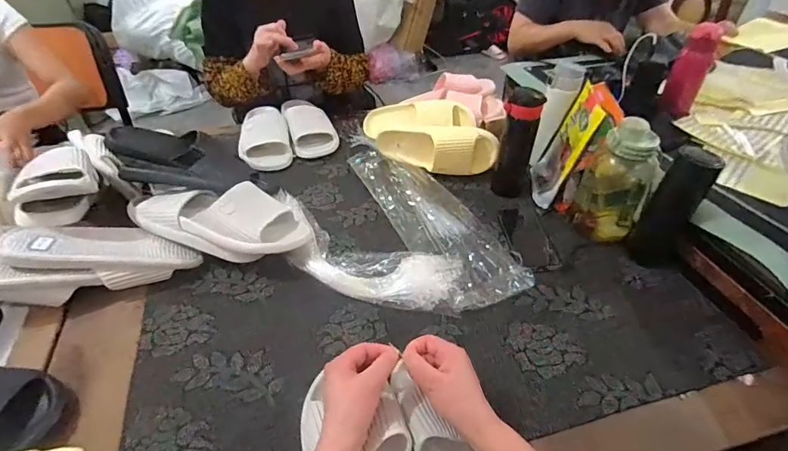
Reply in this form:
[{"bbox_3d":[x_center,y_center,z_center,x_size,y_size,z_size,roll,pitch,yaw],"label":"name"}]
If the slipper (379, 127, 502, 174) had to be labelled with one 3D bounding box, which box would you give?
[{"bbox_3d":[0.086,-0.165,0.919,0.262,0.086,0.080,15,43,17],"label":"slipper"}]

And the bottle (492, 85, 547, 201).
[{"bbox_3d":[0.237,-0.155,0.830,0.066,0.199,0.064,16,43,19],"label":"bottle"}]

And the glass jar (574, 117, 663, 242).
[{"bbox_3d":[0.389,-0.079,0.743,0.107,0.195,0.107,24,46,26],"label":"glass jar"}]

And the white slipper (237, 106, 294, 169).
[{"bbox_3d":[-0.298,-0.208,0.991,0.113,0.061,0.221,-10,42,-11],"label":"white slipper"}]

